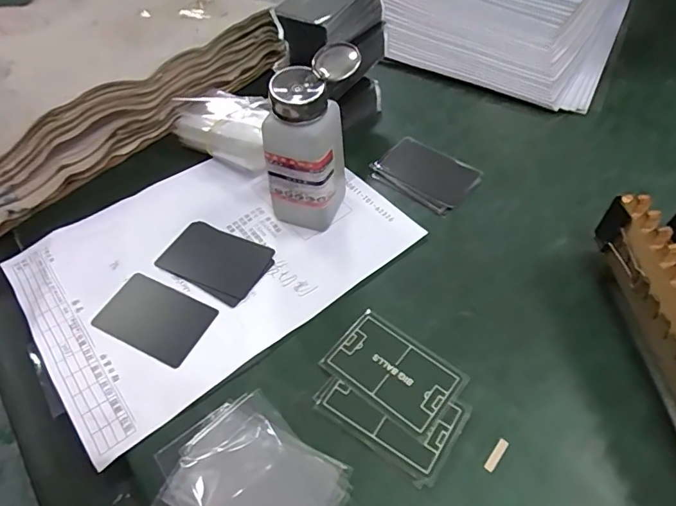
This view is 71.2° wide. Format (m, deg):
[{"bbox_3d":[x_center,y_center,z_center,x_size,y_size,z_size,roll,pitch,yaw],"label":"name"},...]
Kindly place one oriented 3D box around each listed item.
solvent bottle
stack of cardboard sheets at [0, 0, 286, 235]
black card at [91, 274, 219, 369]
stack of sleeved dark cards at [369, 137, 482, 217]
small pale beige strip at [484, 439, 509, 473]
[{"bbox_3d":[-0.023,-0.085,0.378,0.067,0.137,0.067,15,55,14],"label":"solvent bottle"},{"bbox_3d":[-0.288,-0.204,0.525,0.451,0.094,0.281,-39,60,-23],"label":"stack of cardboard sheets"},{"bbox_3d":[-0.142,0.051,0.369,0.085,0.004,0.054,22,61,16],"label":"black card"},{"bbox_3d":[0.083,-0.076,0.452,0.093,0.004,0.070,34,62,25],"label":"stack of sleeved dark cards"},{"bbox_3d":[0.100,0.127,0.297,0.006,0.004,0.023,33,61,25],"label":"small pale beige strip"}]

